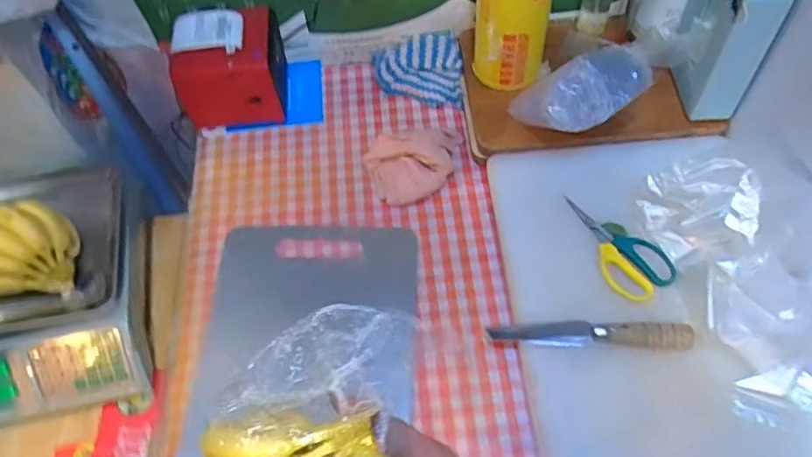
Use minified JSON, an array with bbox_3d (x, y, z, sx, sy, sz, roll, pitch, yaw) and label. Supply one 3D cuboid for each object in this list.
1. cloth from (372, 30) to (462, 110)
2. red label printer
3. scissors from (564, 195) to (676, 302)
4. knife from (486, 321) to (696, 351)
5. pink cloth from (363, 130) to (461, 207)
[{"bbox_3d":[0.020,-0.218,0.875,0.120,0.017,0.120,-14,72,6],"label":"cloth"},{"bbox_3d":[-0.234,-0.215,0.840,0.135,0.130,0.119,-1,60,3],"label":"red label printer"},{"bbox_3d":[0.234,0.017,0.701,0.071,0.021,0.142,-33,63,-15],"label":"scissors"},{"bbox_3d":[0.189,0.110,0.646,0.201,0.019,0.022,-2,59,17],"label":"knife"},{"bbox_3d":[0.018,-0.083,0.793,0.124,0.034,0.092,-14,60,-5],"label":"pink cloth"}]

